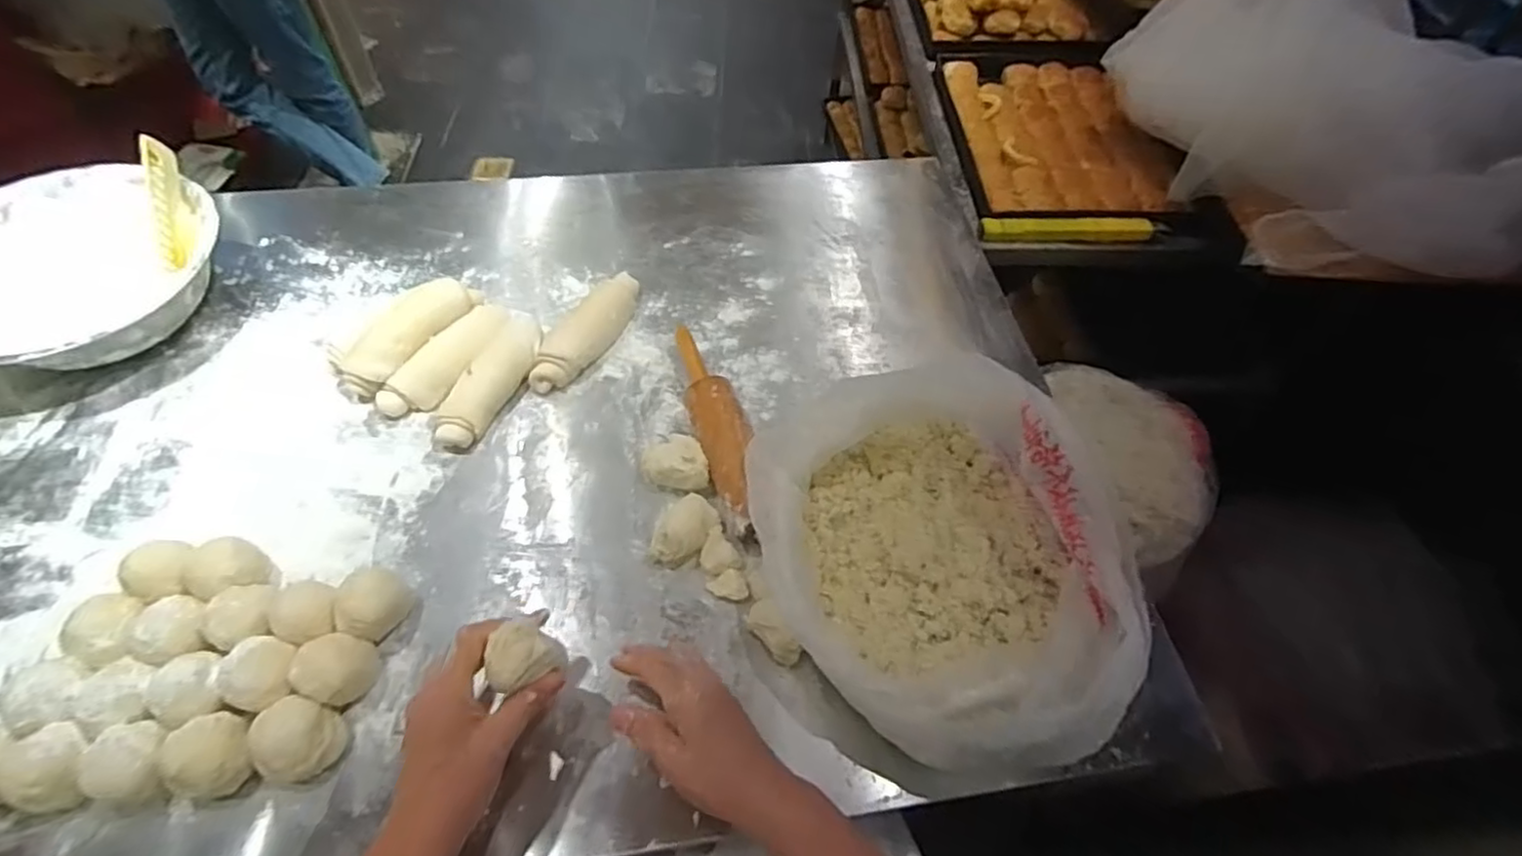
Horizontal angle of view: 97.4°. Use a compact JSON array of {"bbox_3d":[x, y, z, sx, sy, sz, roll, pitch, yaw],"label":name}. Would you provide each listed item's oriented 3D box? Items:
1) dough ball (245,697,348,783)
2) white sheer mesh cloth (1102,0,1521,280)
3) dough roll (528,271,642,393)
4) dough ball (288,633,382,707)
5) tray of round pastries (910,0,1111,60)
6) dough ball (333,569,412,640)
[{"bbox_3d":[-0.343,0.229,0.495,0.054,0.041,0.051,2,56,-3],"label":"dough ball"},{"bbox_3d":[0.698,-0.424,0.844,0.247,0.233,0.515,-12,59,-10],"label":"white sheer mesh cloth"},{"bbox_3d":[-0.186,-0.111,0.727,0.050,0.044,0.173,28,59,14],"label":"dough roll"},{"bbox_3d":[-0.329,0.187,0.521,0.045,0.047,0.049,2,56,-3],"label":"dough ball"},{"bbox_3d":[0.456,-0.838,1.261,0.339,0.058,0.418,3,56,-2],"label":"tray of round pastries"},{"bbox_3d":[-0.314,0.143,0.546,0.051,0.059,0.043,-34,65,-21],"label":"dough ball"}]

